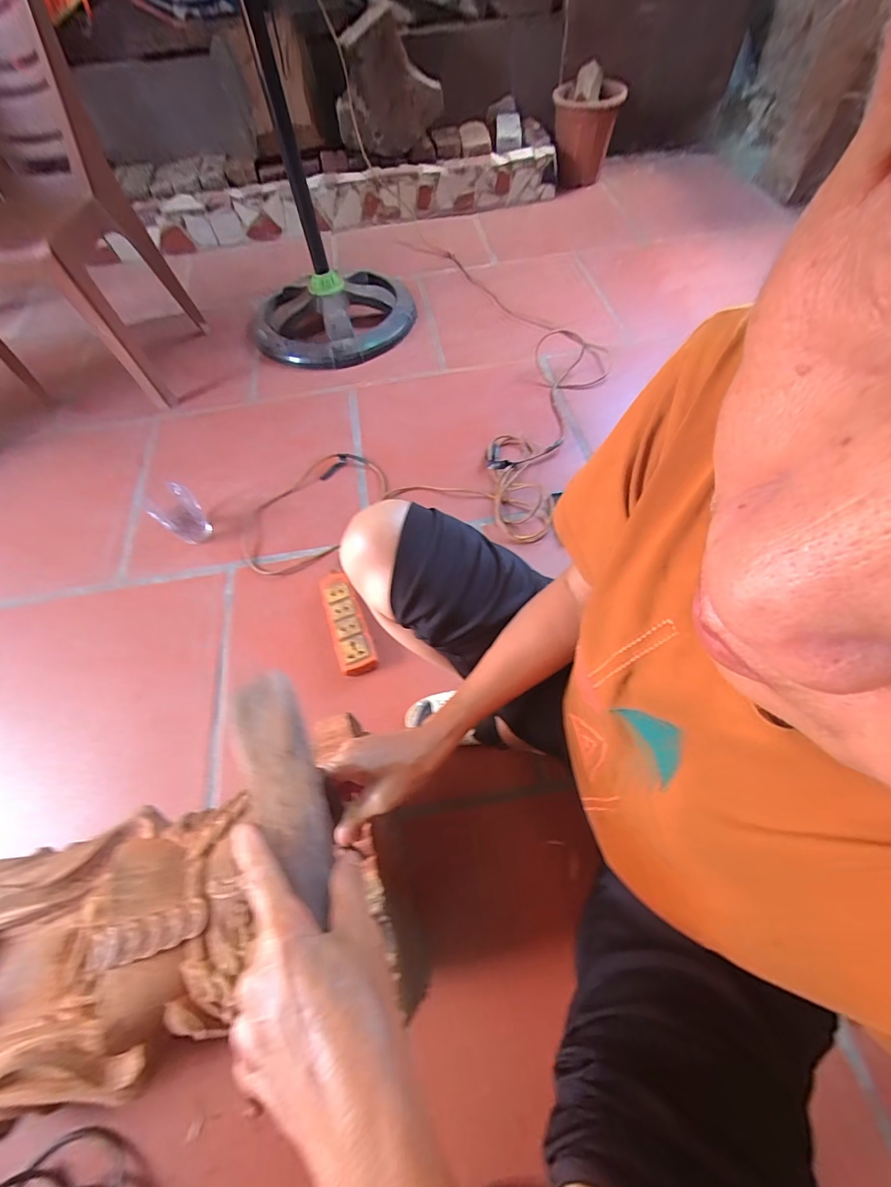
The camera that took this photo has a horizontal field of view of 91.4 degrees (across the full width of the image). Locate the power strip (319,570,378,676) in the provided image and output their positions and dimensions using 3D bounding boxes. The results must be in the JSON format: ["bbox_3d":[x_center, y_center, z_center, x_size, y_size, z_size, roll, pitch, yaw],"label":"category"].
[{"bbox_3d":[-0.179,0.051,0.800,0.065,0.046,0.211,-20,61,-7],"label":"power strip"}]

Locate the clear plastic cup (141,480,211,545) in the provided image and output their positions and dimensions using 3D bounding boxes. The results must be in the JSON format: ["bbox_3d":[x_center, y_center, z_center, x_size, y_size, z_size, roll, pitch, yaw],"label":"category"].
[{"bbox_3d":[-0.557,-0.170,0.907,0.087,0.120,0.101,-40,65,-18],"label":"clear plastic cup"}]

